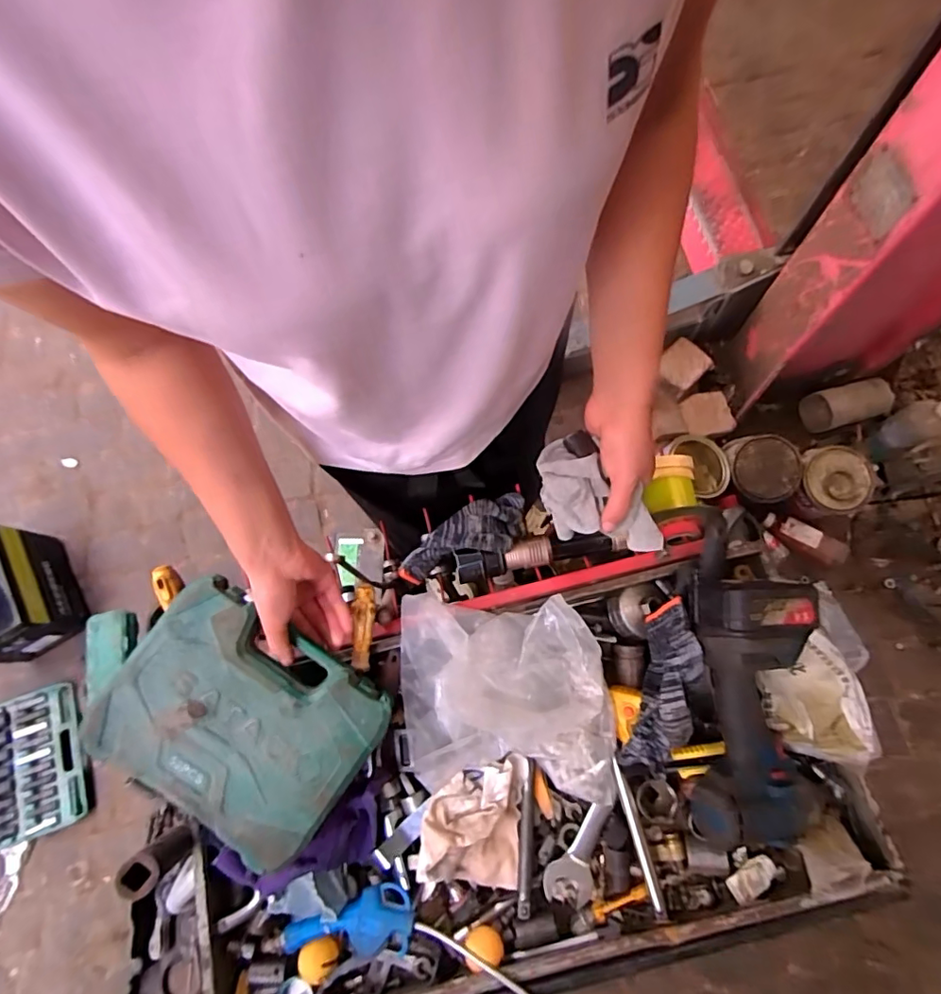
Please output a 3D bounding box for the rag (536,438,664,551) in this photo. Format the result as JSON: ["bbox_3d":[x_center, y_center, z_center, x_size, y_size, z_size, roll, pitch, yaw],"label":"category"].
[{"bbox_3d":[0.120,0.009,0.505,0.138,0.058,0.075,37,78,0],"label":"rag"}]

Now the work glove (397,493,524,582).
[{"bbox_3d":[-0.006,0.042,0.639,0.168,0.042,0.075,-17,73,-3],"label":"work glove"}]

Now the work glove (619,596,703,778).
[{"bbox_3d":[0.205,0.194,0.554,0.061,0.064,0.174,16,74,7],"label":"work glove"}]

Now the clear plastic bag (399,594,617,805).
[{"bbox_3d":[0.038,0.212,0.568,0.224,0.066,0.197,0,73,3],"label":"clear plastic bag"}]

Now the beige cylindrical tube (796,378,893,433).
[{"bbox_3d":[0.915,-0.220,1.300,0.173,0.113,0.091,-11,73,-1],"label":"beige cylindrical tube"}]

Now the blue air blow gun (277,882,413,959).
[{"bbox_3d":[-0.125,0.429,0.533,0.132,0.024,0.057,-5,73,1],"label":"blue air blow gun"}]

